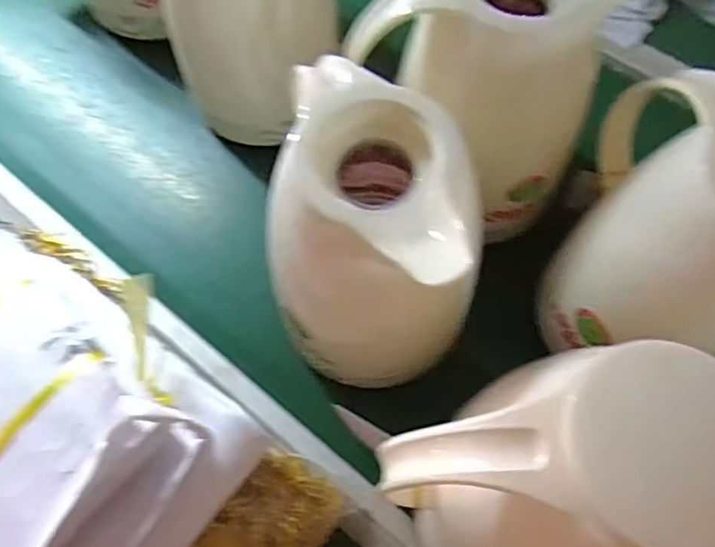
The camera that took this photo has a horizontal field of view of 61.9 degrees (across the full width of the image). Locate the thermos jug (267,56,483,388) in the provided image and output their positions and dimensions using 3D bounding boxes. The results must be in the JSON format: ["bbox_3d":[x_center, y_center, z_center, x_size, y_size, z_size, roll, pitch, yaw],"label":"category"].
[{"bbox_3d":[0.014,-0.022,0.409,0.114,0.192,0.140,1,67,1],"label":"thermos jug"}]

